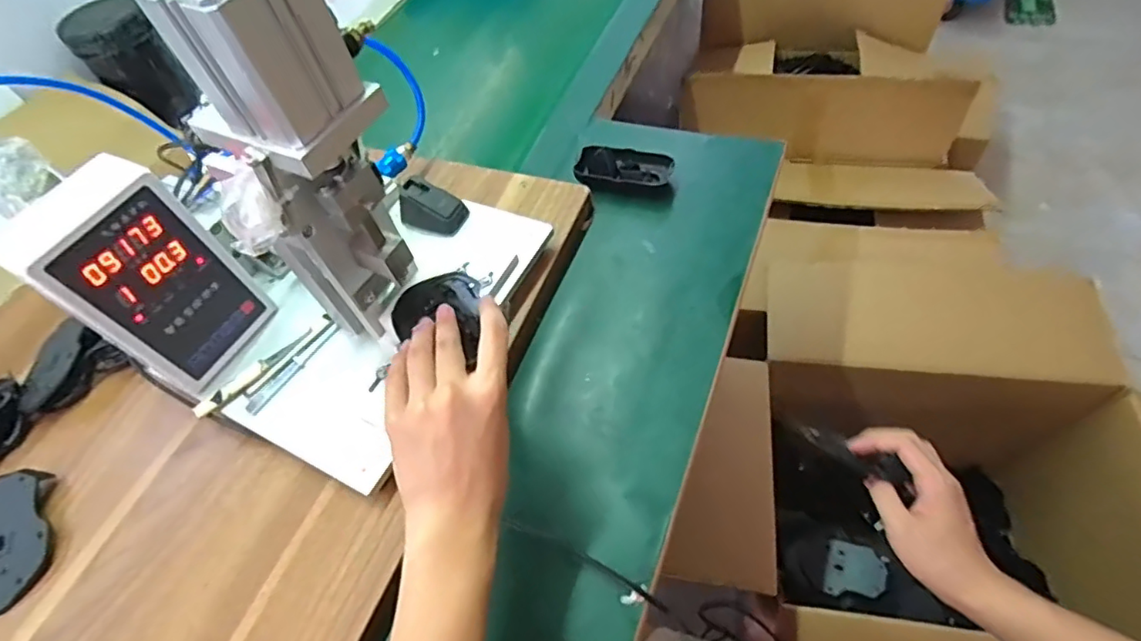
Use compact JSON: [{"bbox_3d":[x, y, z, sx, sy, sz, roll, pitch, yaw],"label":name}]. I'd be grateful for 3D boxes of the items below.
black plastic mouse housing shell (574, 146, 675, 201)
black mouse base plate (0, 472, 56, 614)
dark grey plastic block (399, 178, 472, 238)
[{"bbox_3d":[0.063,-0.174,0.665,0.108,0.025,0.056,10,58,14],"label":"black plastic mouse housing shell"},{"bbox_3d":[-0.470,0.181,0.482,0.065,0.018,0.110,-22,56,-7],"label":"black mouse base plate"},{"bbox_3d":[-0.143,-0.117,0.599,0.067,0.032,0.042,14,59,17],"label":"dark grey plastic block"}]

